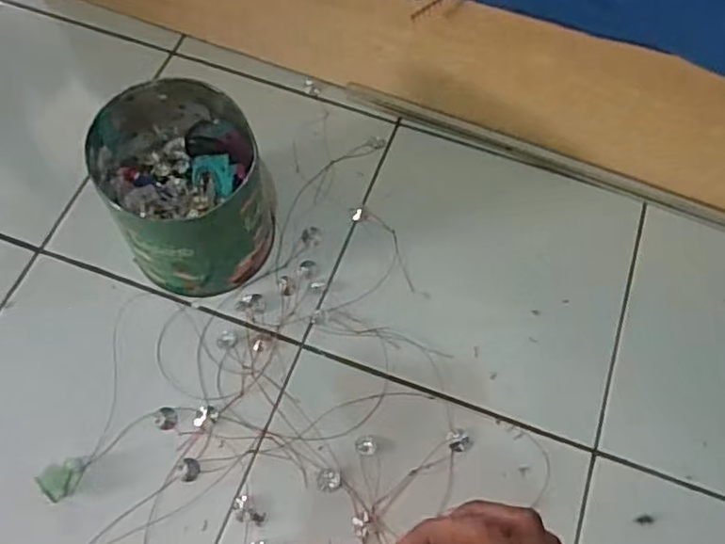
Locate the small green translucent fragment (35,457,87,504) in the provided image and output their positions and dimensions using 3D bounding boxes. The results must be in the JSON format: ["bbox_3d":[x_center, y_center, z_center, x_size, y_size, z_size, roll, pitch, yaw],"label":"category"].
[{"bbox_3d":[-0.269,0.182,0.570,0.031,0.017,0.036,41,69,16],"label":"small green translucent fragment"}]

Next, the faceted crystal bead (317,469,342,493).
[{"bbox_3d":[-0.030,0.191,0.585,0.021,0.004,0.020,-2,64,-3],"label":"faceted crystal bead"}]

